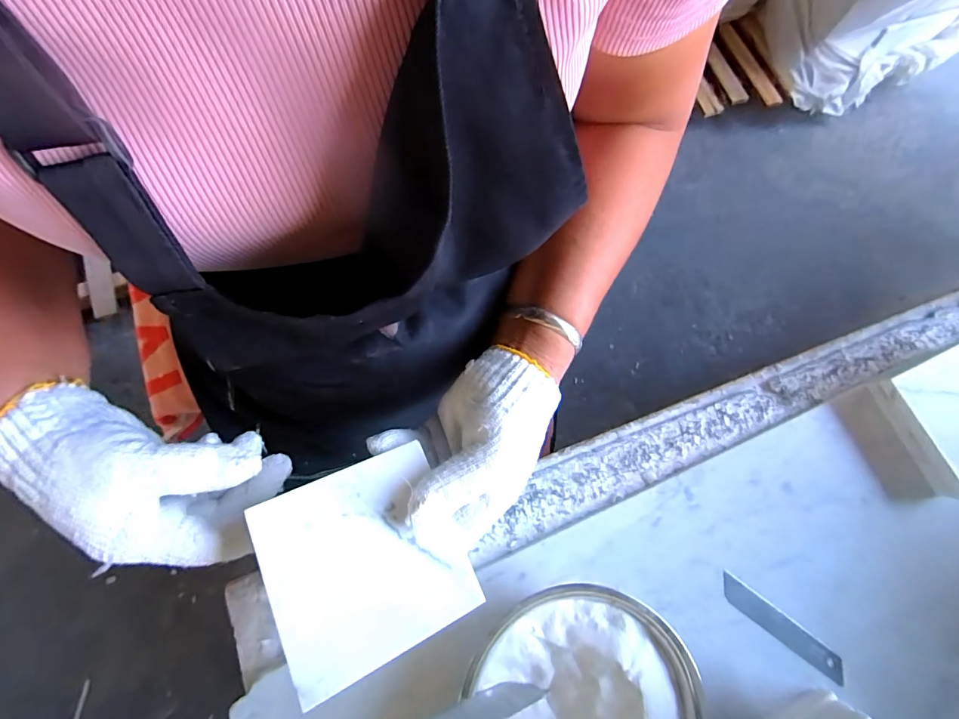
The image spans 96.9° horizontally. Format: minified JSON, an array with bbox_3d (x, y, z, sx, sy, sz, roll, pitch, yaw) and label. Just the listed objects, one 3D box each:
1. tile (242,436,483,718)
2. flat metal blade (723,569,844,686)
[{"bbox_3d":[-0.062,0.108,0.233,0.097,0.004,0.098,-20,72,-22],"label":"tile"},{"bbox_3d":[0.221,0.197,0.313,0.099,0.004,0.018,37,83,9],"label":"flat metal blade"}]

